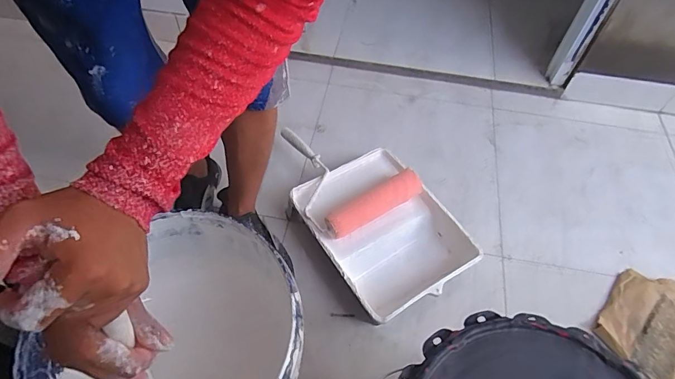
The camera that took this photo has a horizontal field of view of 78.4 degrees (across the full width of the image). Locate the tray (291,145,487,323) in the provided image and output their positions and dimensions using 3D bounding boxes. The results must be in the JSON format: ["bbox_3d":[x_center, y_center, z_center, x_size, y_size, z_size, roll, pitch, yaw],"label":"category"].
[{"bbox_3d":[0.098,0.084,0.913,0.284,0.087,0.349,-29,61,-19],"label":"tray"}]

